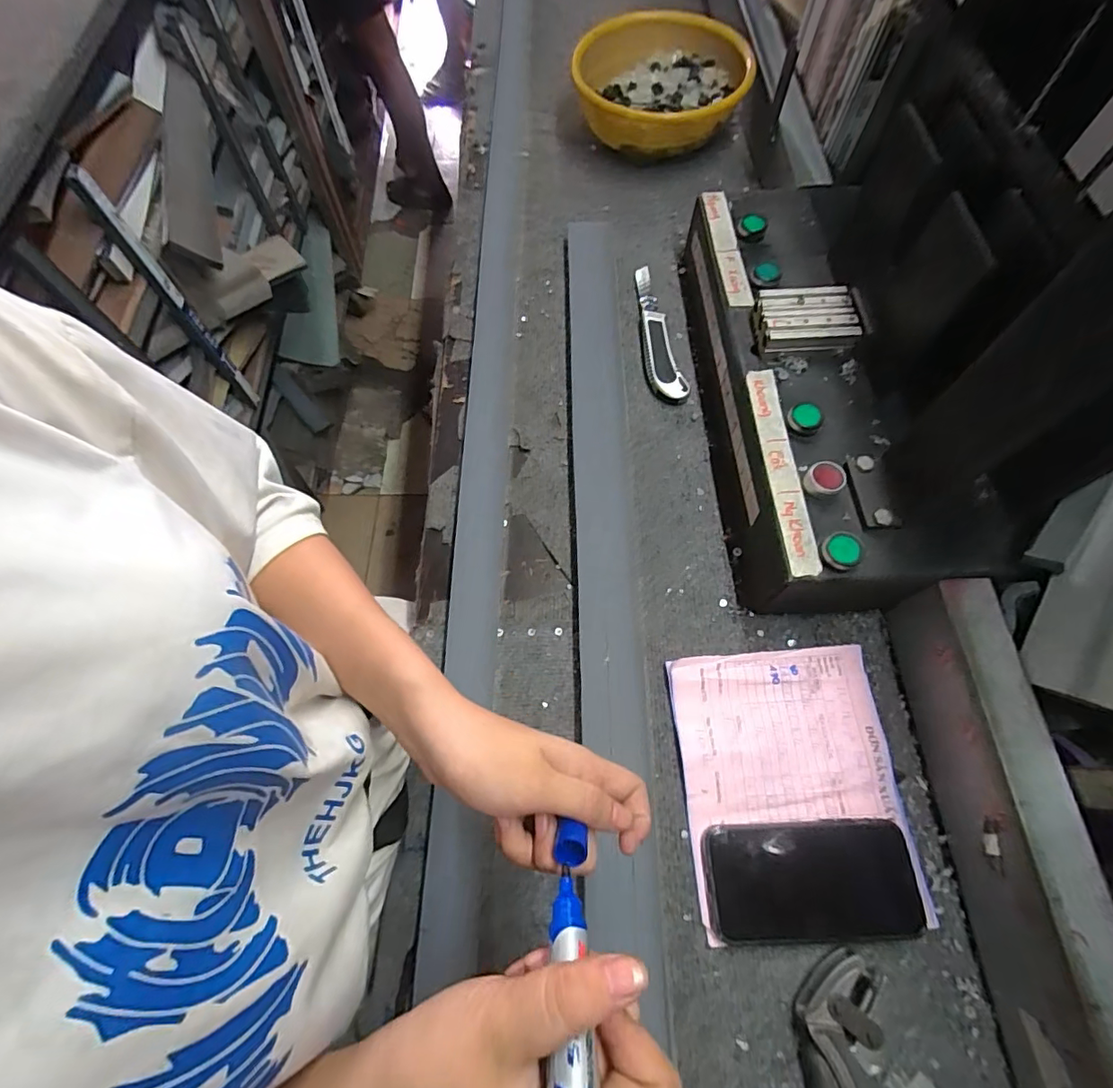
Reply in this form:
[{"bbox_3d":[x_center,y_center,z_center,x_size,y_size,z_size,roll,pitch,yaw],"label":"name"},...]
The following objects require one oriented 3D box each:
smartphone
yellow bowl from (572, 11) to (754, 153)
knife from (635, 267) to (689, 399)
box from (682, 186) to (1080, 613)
[{"bbox_3d":[0.182,0.242,0.369,0.144,0.011,0.073,-3,67,0],"label":"smartphone"},{"bbox_3d":[0.137,-0.618,0.684,0.217,0.080,0.218,0,67,0],"label":"yellow bowl"},{"bbox_3d":[0.112,-0.237,0.569,0.034,0.016,0.181,-5,67,-1],"label":"knife"},{"bbox_3d":[0.244,-0.167,0.488,0.181,0.108,0.446,-2,67,1],"label":"box"}]

